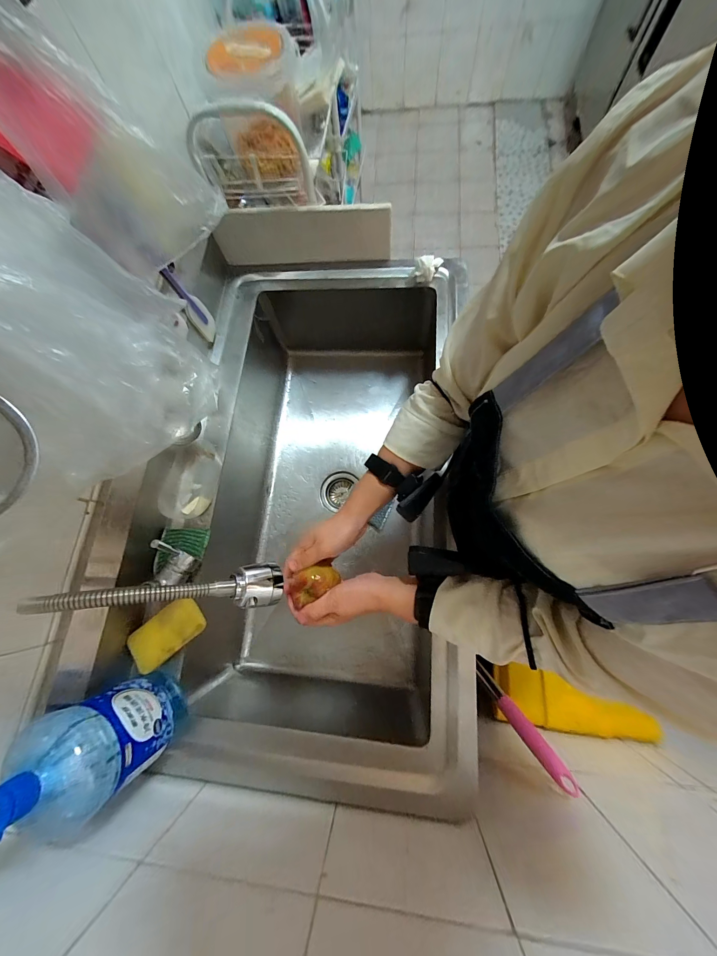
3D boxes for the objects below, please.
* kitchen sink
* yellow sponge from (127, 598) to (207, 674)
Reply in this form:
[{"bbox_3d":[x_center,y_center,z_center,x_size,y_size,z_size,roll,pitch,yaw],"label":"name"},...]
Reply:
[{"bbox_3d":[-0.063,0.016,0.699,0.538,0.266,0.996,3,75,6],"label":"kitchen sink"},{"bbox_3d":[-0.313,0.253,0.503,0.113,0.023,0.065,-39,74,-6],"label":"yellow sponge"}]

